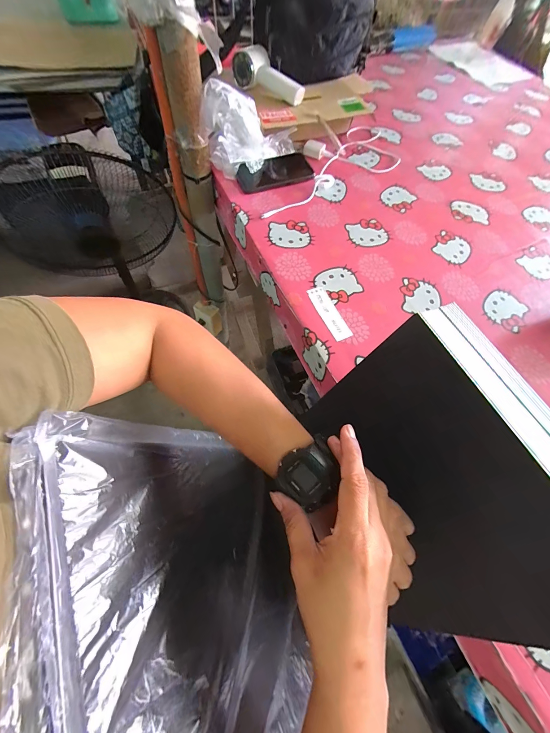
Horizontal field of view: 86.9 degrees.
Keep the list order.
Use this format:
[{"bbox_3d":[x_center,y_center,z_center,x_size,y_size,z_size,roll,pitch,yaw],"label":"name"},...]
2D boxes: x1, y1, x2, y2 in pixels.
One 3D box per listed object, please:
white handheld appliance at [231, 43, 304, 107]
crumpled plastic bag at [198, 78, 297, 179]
[{"bbox_3d":[-0.015,-0.614,0.622,0.158,0.064,0.075,17,62,-14],"label":"white handheld appliance"},{"bbox_3d":[-0.047,-0.458,0.569,0.201,0.144,0.068,-37,71,-20],"label":"crumpled plastic bag"}]

